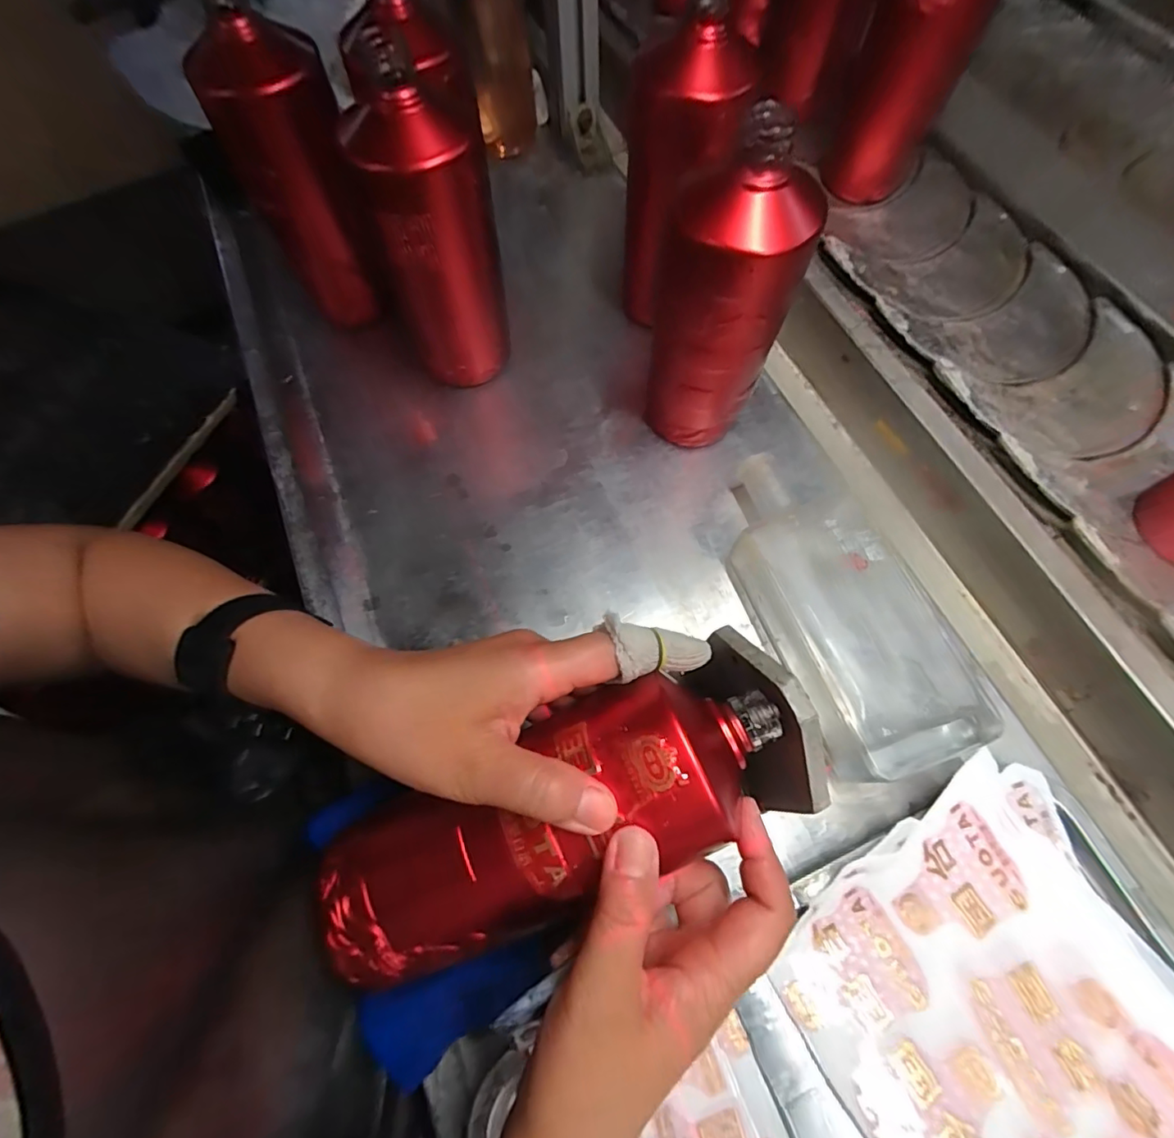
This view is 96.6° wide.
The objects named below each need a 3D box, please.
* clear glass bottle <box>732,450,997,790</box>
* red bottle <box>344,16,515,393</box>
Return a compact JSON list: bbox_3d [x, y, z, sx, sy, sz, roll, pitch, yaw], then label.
[{"bbox_3d":[0.161,0.023,0.356,0.102,0.046,0.225,-21,71,-5],"label":"clear glass bottle"},{"bbox_3d":[-0.104,-0.223,0.379,0.082,0.214,0.066,-21,71,-5],"label":"red bottle"}]

